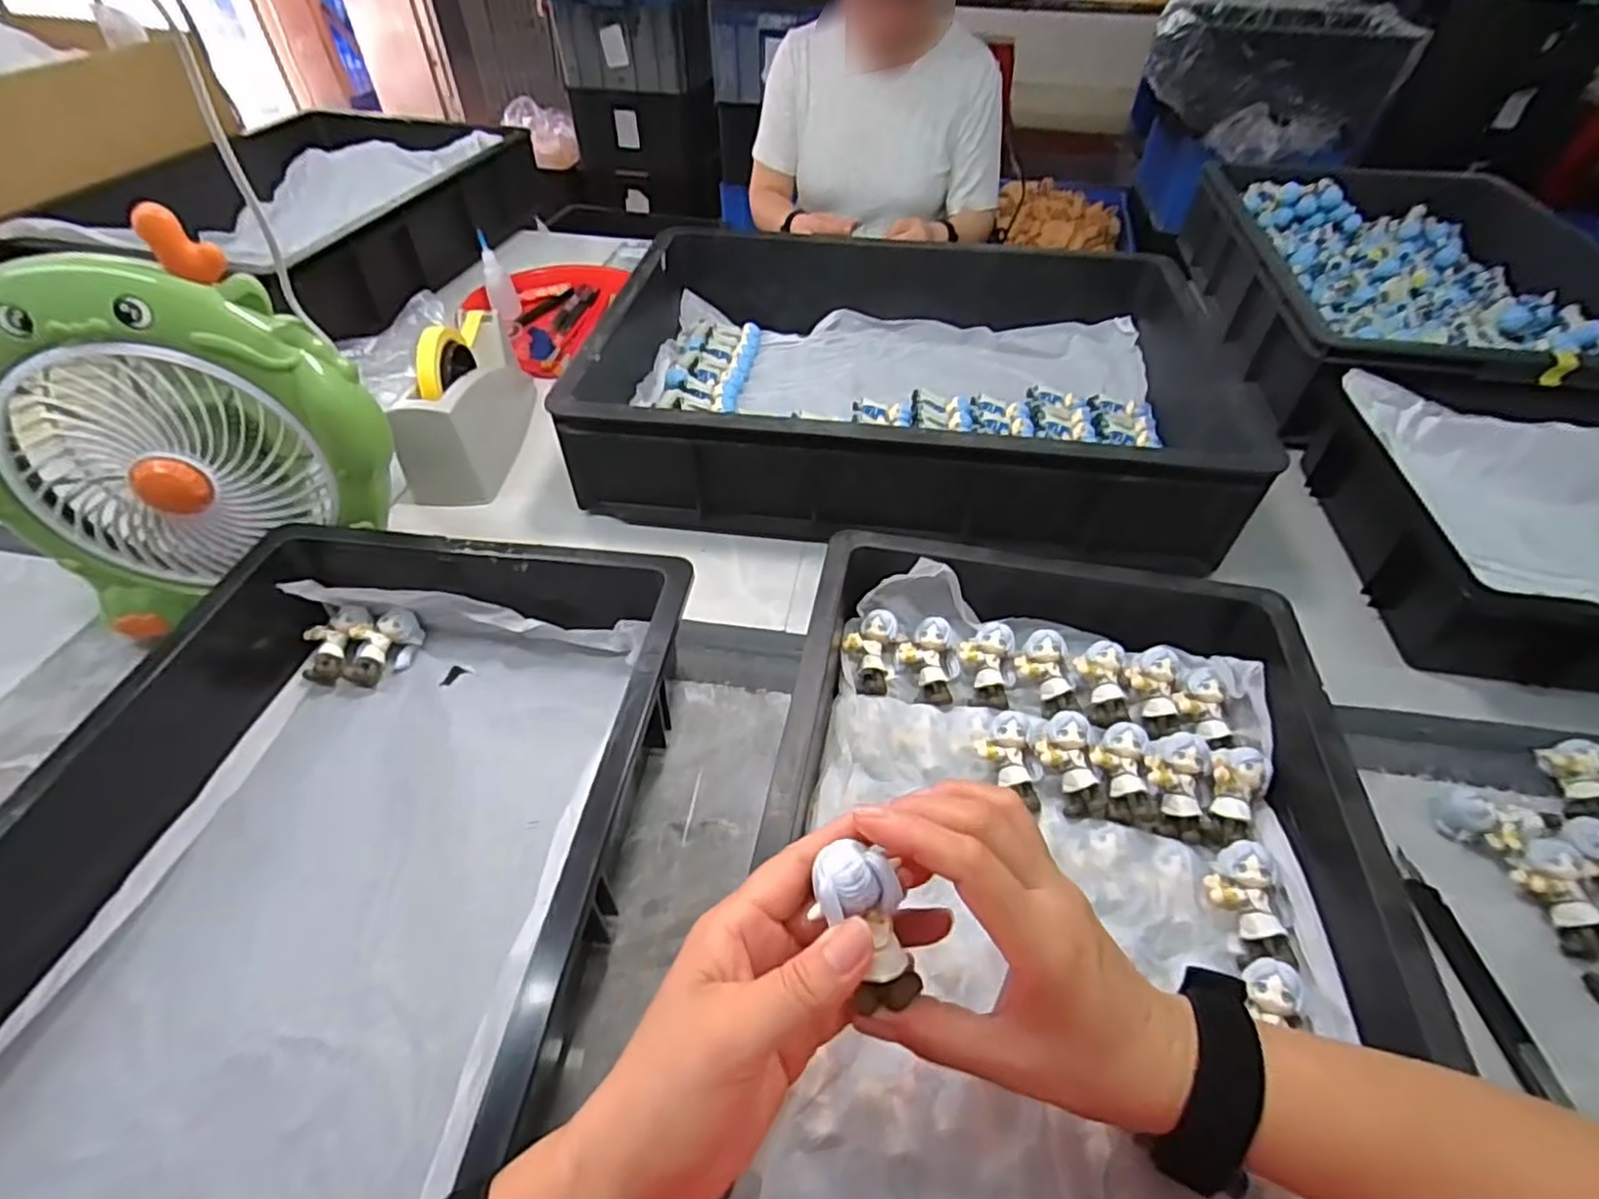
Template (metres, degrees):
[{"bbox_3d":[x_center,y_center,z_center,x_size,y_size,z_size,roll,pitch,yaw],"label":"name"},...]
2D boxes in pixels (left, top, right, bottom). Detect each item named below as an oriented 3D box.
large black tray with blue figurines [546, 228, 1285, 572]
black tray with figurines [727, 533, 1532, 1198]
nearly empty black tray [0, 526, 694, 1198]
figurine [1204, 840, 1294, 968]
[{"bbox_3d":[0.102,-0.228,0.724,0.588,0.122,0.394,4,47,3],"label":"large black tray with blue figurines"},{"bbox_3d":[0.141,0.143,0.384,0.309,0.075,0.488,8,47,7],"label":"black tray with figurines"},{"bbox_3d":[-0.267,0.150,0.390,0.344,0.104,0.431,3,47,2],"label":"nearly empty black tray"},{"bbox_3d":[0.250,0.168,0.387,0.033,0.022,0.062,2,64,1],"label":"figurine"}]

